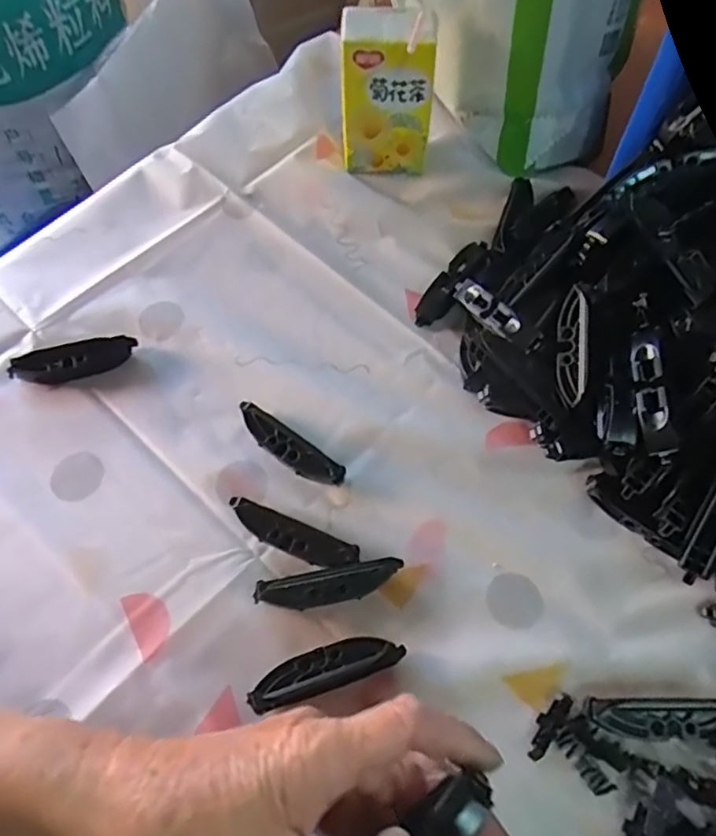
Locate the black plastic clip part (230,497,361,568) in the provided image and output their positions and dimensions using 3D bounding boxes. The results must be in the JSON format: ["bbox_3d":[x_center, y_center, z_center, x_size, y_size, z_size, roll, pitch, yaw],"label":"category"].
[{"bbox_3d":[-0.039,0.068,0.344,0.079,0.017,0.018,19,65,11],"label":"black plastic clip part"}]

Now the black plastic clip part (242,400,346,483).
[{"bbox_3d":[-0.044,0.018,0.370,0.078,0.015,0.018,33,68,17],"label":"black plastic clip part"}]

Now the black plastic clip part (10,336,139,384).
[{"bbox_3d":[-0.192,-0.039,0.403,0.080,0.016,0.019,-13,63,-5],"label":"black plastic clip part"}]

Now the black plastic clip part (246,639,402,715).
[{"bbox_3d":[-0.017,0.132,0.314,0.080,0.015,0.021,-18,64,-8],"label":"black plastic clip part"}]

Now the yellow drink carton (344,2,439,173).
[{"bbox_3d":[0.022,-0.244,0.452,0.069,0.112,0.045,5,63,4],"label":"yellow drink carton"}]

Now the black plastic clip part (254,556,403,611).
[{"bbox_3d":[-0.015,0.093,0.332,0.081,0.017,0.017,-12,63,-5],"label":"black plastic clip part"}]

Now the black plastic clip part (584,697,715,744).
[{"bbox_3d":[0.157,0.151,0.299,0.079,0.015,0.019,0,63,1],"label":"black plastic clip part"}]

